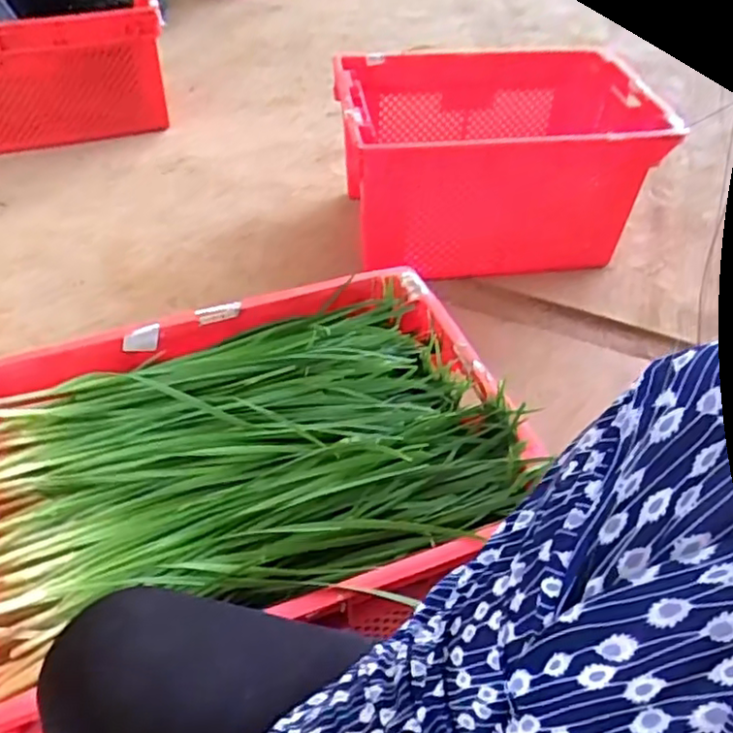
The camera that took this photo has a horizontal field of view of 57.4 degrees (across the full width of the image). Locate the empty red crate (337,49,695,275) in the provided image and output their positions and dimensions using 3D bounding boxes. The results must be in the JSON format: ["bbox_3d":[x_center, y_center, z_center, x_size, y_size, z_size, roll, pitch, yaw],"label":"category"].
[{"bbox_3d":[0.235,-0.413,1.362,0.573,0.286,0.403,-5,45,-6],"label":"empty red crate"}]

